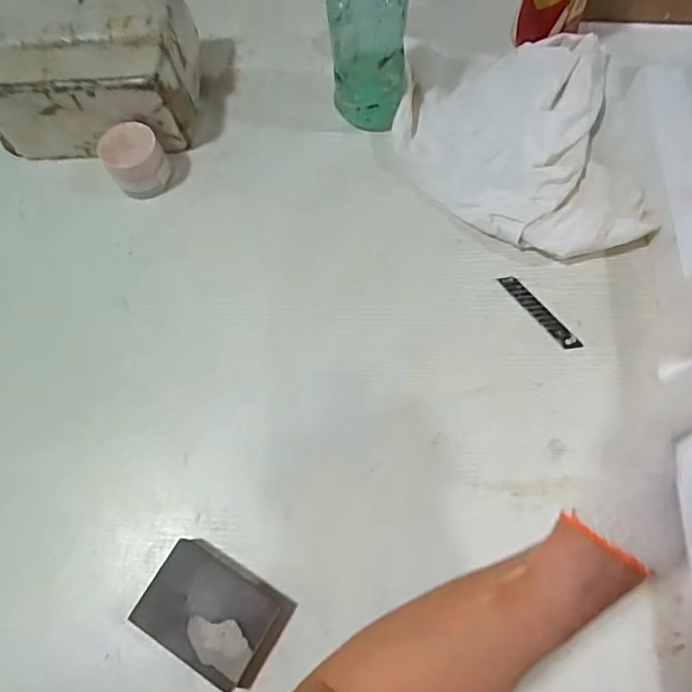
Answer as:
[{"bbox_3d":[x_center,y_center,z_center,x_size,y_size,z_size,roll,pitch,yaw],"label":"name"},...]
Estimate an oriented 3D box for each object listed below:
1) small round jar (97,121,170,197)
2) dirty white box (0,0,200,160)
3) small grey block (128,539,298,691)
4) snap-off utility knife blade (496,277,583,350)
[{"bbox_3d":[-0.231,-0.203,0.567,0.061,0.051,0.061,-1,68,3],"label":"small round jar"},{"bbox_3d":[-0.289,-0.308,0.585,0.222,0.106,0.154,-1,68,3],"label":"dirty white box"},{"bbox_3d":[-0.106,0.212,0.408,0.107,0.029,0.075,28,73,14],"label":"small grey block"},{"bbox_3d":[0.190,-0.034,0.501,0.016,0.004,0.097,-35,70,-10],"label":"snap-off utility knife blade"}]

